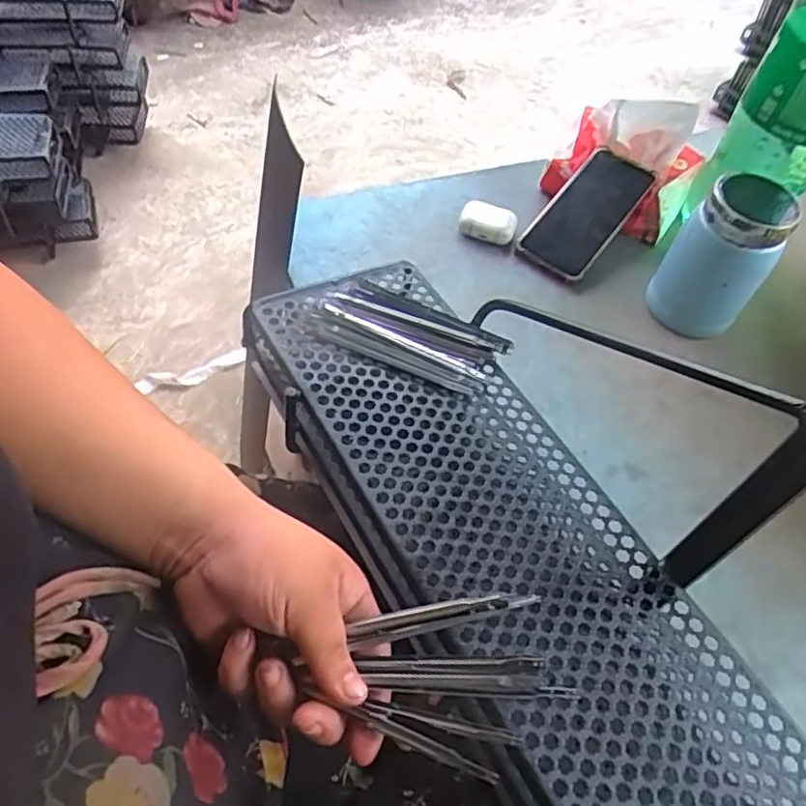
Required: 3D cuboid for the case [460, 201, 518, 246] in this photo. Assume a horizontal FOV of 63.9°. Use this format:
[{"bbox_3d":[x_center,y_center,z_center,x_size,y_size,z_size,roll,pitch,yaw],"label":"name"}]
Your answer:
[{"bbox_3d":[0.093,-0.198,0.707,0.061,0.018,0.050,16,53,6],"label":"case"}]

